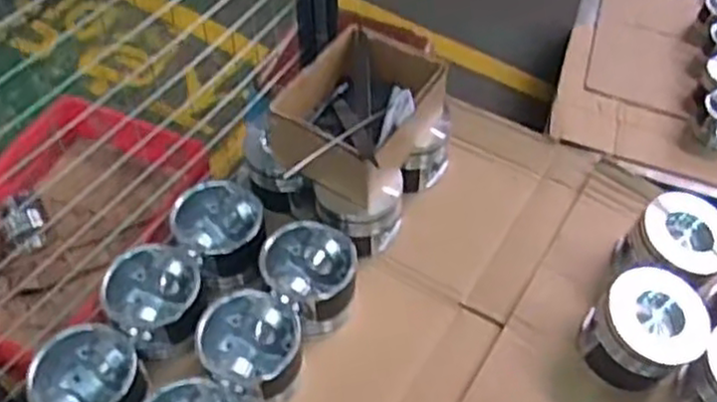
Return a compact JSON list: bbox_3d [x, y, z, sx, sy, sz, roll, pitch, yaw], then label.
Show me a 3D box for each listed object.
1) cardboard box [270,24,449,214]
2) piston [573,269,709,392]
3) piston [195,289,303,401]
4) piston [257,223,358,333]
[{"bbox_3d":[-0.001,-0.118,0.954,0.165,0.126,0.211,26,54,19],"label":"cardboard box"},{"bbox_3d":[0.331,0.154,0.864,0.128,0.109,0.105,29,55,21],"label":"piston"},{"bbox_3d":[-0.122,0.182,0.857,0.109,0.119,0.118,1,50,-1],"label":"piston"},{"bbox_3d":[-0.059,0.100,0.909,0.113,0.109,0.117,1,50,-1],"label":"piston"}]

